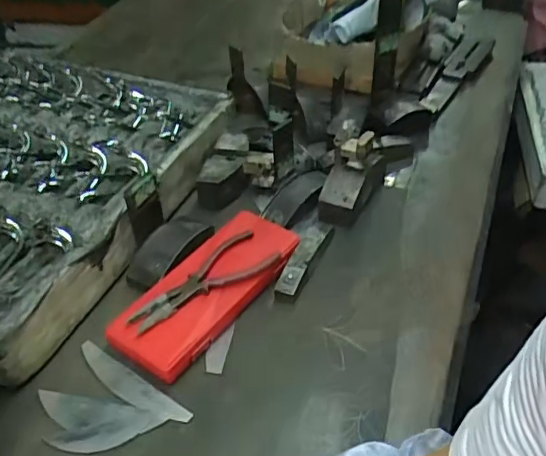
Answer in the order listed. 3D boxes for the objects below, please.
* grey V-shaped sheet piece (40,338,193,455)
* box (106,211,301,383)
[{"bbox_3d":[-0.173,0.186,0.599,0.144,0.007,0.103,23,46,26],"label":"grey V-shaped sheet piece"},{"bbox_3d":[-0.072,0.069,0.703,0.098,0.039,0.251,24,46,27],"label":"box"}]

